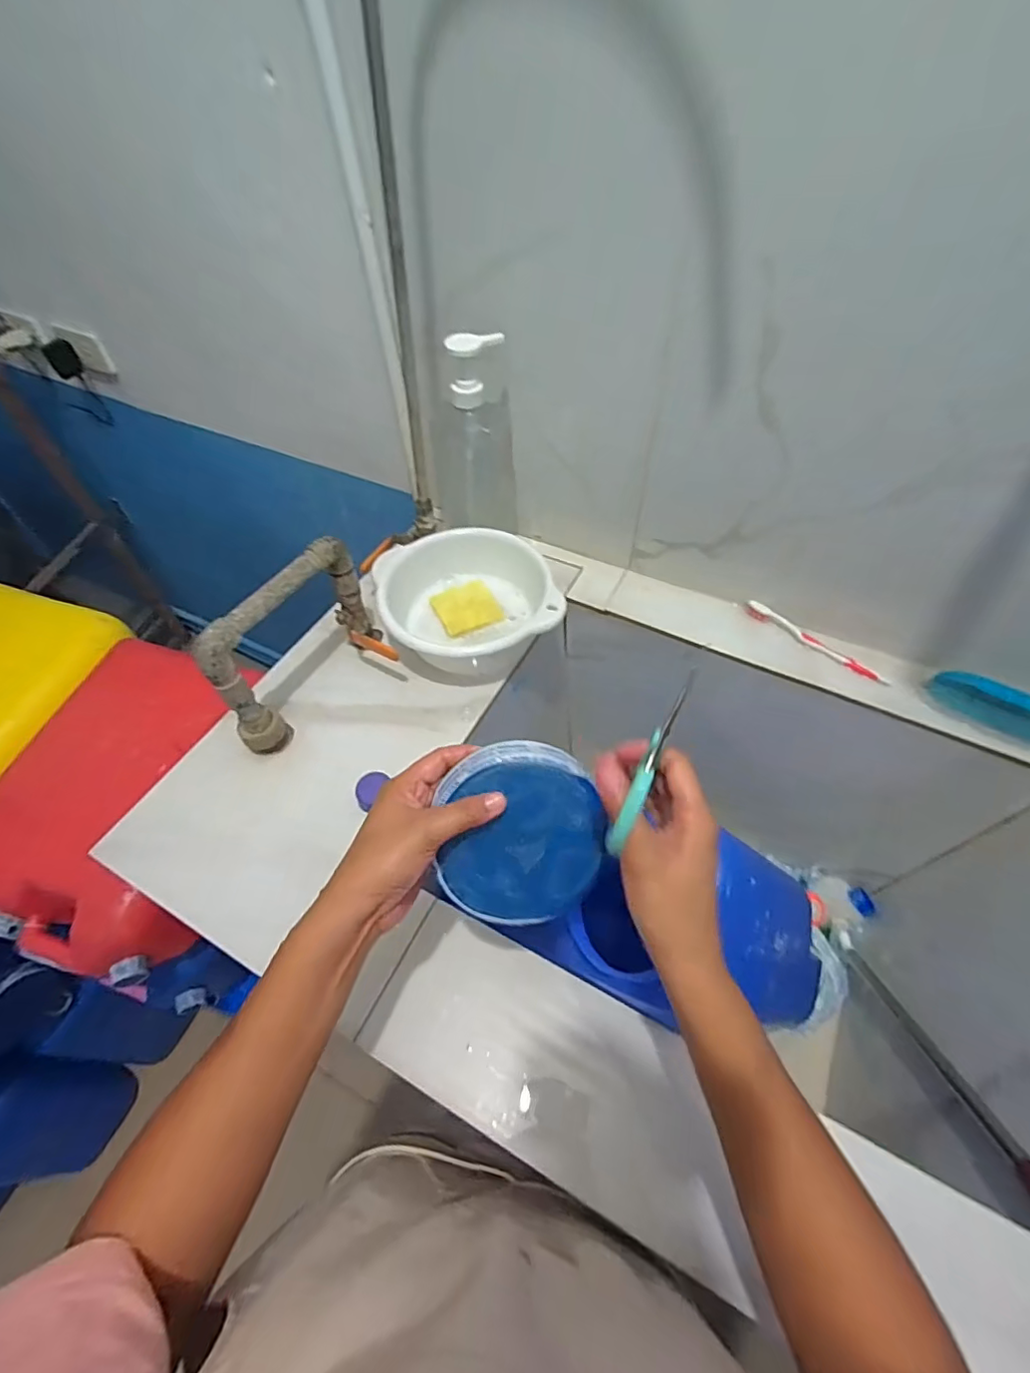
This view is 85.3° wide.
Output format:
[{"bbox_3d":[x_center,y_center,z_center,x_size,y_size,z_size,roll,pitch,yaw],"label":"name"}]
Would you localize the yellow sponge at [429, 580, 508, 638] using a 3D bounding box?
[{"bbox_3d":[-0.061,-0.100,0.697,0.073,0.014,0.072,-27,67,-10],"label":"yellow sponge"}]

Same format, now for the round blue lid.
[{"bbox_3d":[0.005,0.101,0.381,0.106,0.120,0.021,1,10,-5],"label":"round blue lid"}]

